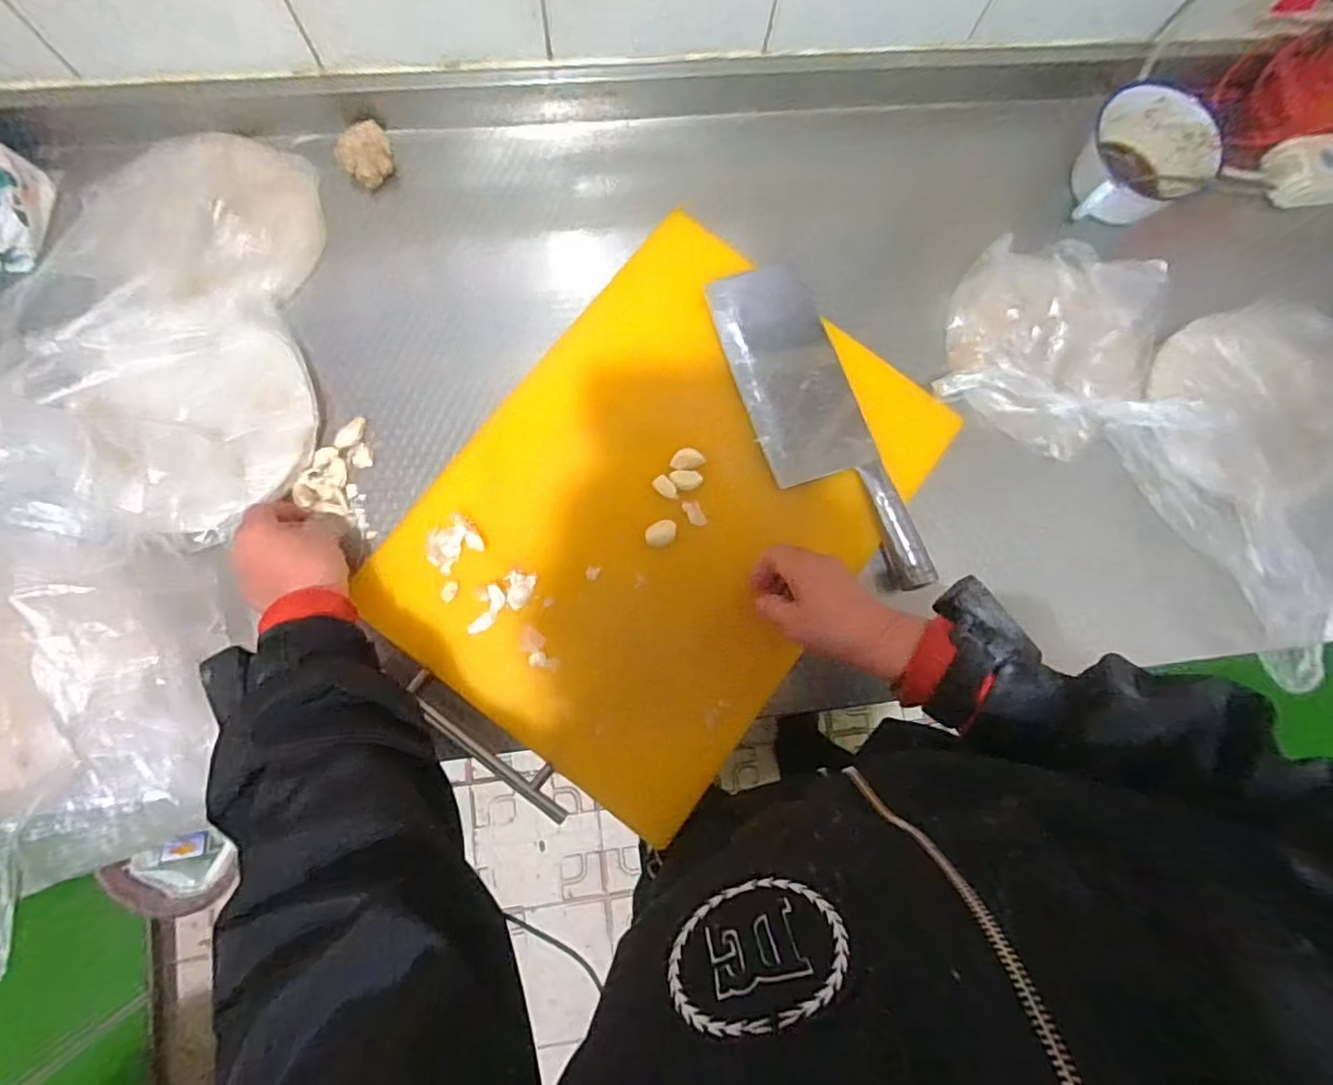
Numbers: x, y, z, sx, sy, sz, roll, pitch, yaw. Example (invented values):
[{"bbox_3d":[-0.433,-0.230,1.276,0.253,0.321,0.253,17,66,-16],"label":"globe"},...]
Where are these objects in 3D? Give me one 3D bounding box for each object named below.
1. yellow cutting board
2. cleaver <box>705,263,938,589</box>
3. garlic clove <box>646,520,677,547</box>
[{"bbox_3d":[0.002,-0.032,0.528,0.327,0.015,0.447,38,81,3],"label":"yellow cutting board"},{"bbox_3d":[0.130,-0.105,0.551,0.100,0.033,0.318,-17,83,-7],"label":"cleaver"},{"bbox_3d":[-0.005,-0.008,0.524,0.027,0.007,0.021,-4,82,-5],"label":"garlic clove"}]

